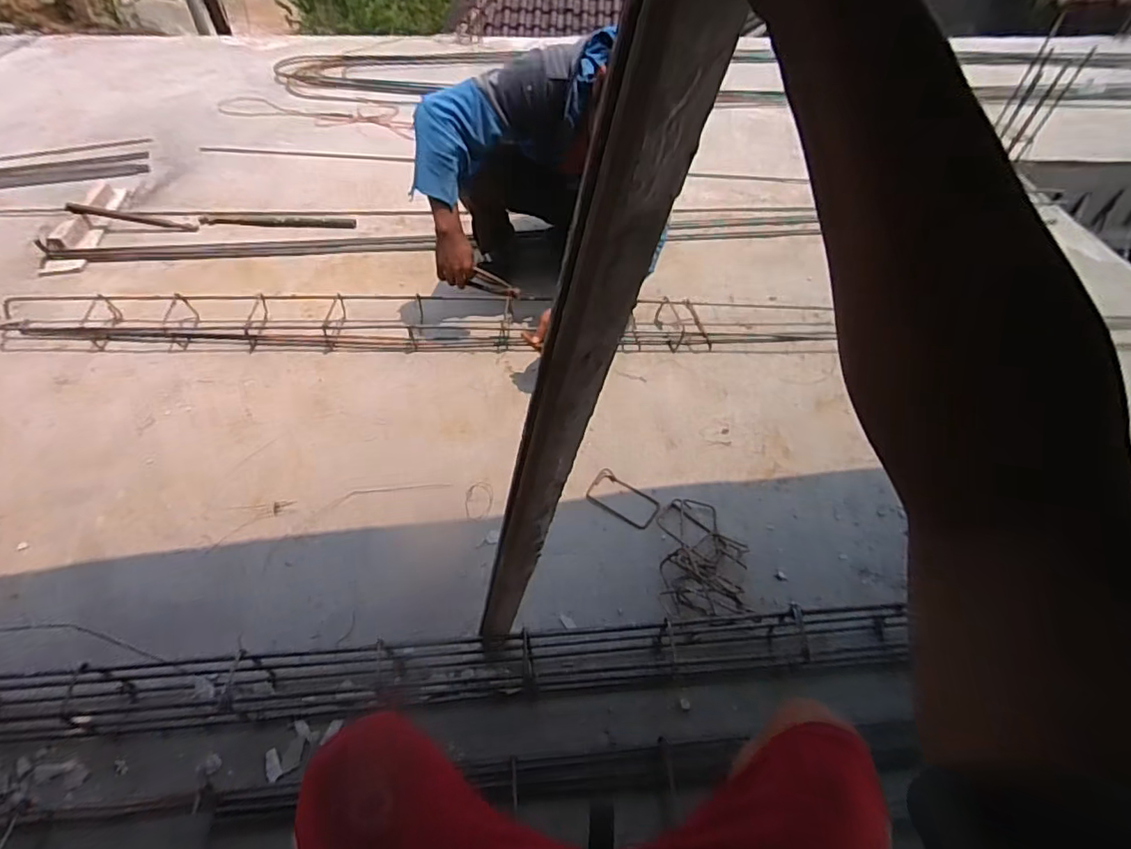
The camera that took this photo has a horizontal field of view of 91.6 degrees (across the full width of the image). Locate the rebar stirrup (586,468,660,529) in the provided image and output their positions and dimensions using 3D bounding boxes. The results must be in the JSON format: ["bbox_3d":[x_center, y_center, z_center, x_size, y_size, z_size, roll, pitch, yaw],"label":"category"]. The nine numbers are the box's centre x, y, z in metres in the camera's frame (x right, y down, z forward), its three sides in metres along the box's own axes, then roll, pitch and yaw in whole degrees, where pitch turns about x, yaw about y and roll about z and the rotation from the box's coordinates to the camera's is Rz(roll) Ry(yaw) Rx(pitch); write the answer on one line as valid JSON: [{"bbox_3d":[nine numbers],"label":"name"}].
[{"bbox_3d":[0.126,0.161,1.212,0.164,0.008,0.091,30,56,26],"label":"rebar stirrup"}]

